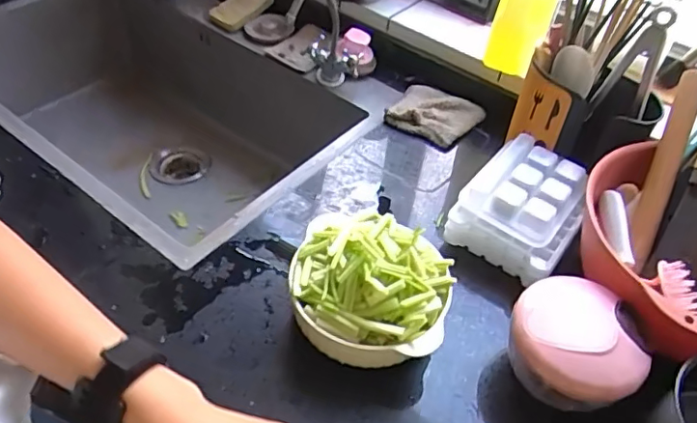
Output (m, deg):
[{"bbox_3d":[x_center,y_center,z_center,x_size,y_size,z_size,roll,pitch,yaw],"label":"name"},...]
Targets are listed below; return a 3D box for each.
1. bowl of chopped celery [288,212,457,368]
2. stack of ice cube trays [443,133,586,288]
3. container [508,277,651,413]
[{"bbox_3d":[0.019,0.079,0.562,0.162,0.103,0.135,27,50,18],"label":"bowl of chopped celery"},{"bbox_3d":[0.205,0.002,0.664,0.121,0.086,0.147,33,52,25],"label":"stack of ice cube trays"},{"bbox_3d":[0.207,0.131,0.534,0.109,0.094,0.112,3,46,-3],"label":"container"}]

